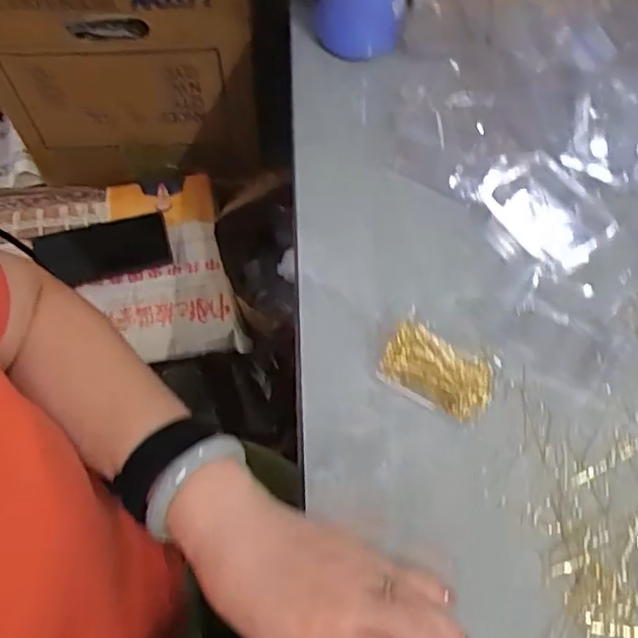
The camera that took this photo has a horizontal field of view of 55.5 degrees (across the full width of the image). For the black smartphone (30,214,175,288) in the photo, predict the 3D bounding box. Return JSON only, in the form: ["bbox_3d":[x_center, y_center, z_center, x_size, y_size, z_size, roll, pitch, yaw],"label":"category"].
[{"bbox_3d":[-0.262,-0.082,0.743,0.155,0.015,0.072,-14,65,-8],"label":"black smartphone"}]

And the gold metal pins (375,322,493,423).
[{"bbox_3d":[0.077,0.037,0.398,0.071,0.020,0.048,27,67,11],"label":"gold metal pins"}]

